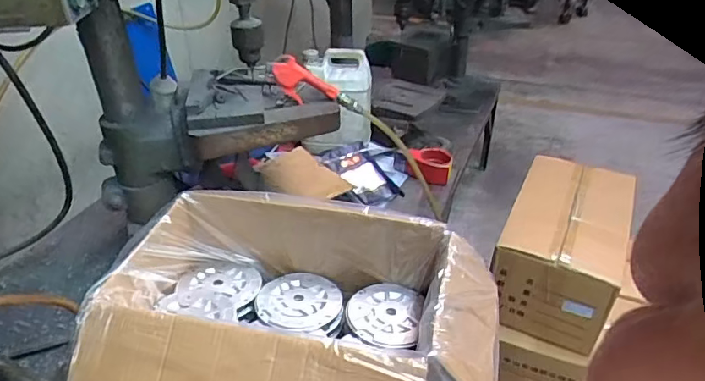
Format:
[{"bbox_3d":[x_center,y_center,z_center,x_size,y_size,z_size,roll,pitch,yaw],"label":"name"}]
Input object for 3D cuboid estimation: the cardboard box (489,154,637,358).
[{"bbox_3d":[0.496,0.129,1.205,0.234,0.245,0.377,16,38,24],"label":"cardboard box"}]

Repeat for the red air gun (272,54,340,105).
[{"bbox_3d":[-0.084,-0.203,0.915,0.110,0.083,0.029,-3,34,-3],"label":"red air gun"}]

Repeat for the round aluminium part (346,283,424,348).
[{"bbox_3d":[0.050,0.190,0.795,0.111,0.016,0.129,7,34,11],"label":"round aluminium part"}]

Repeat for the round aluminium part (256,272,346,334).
[{"bbox_3d":[-0.083,0.175,0.820,0.133,0.013,0.132,-1,34,1],"label":"round aluminium part"}]

